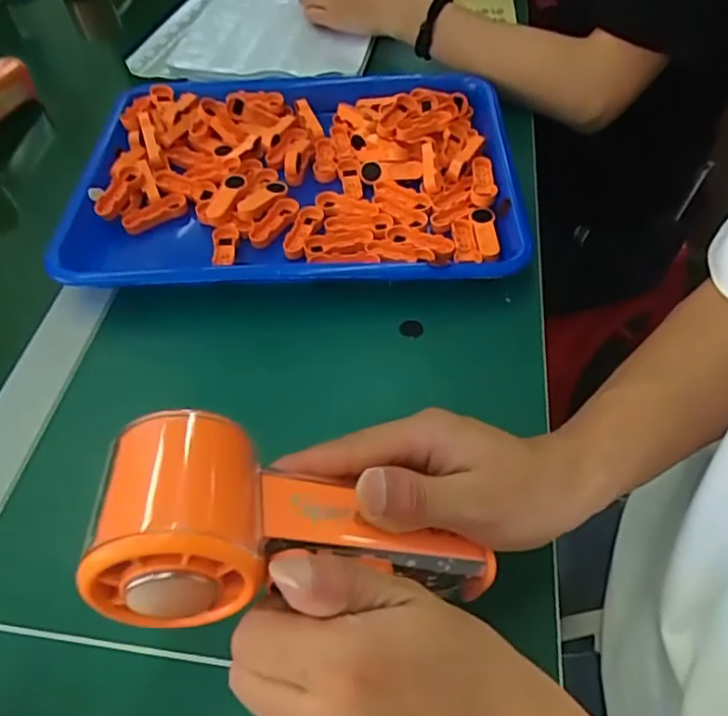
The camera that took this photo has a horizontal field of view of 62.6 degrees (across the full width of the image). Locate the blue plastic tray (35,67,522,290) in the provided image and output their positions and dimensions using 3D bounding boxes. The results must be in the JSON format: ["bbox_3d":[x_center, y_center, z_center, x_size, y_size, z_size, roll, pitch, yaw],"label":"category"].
[{"bbox_3d":[-0.050,-0.150,0.474,0.338,0.037,0.255,-2,53,3],"label":"blue plastic tray"}]

